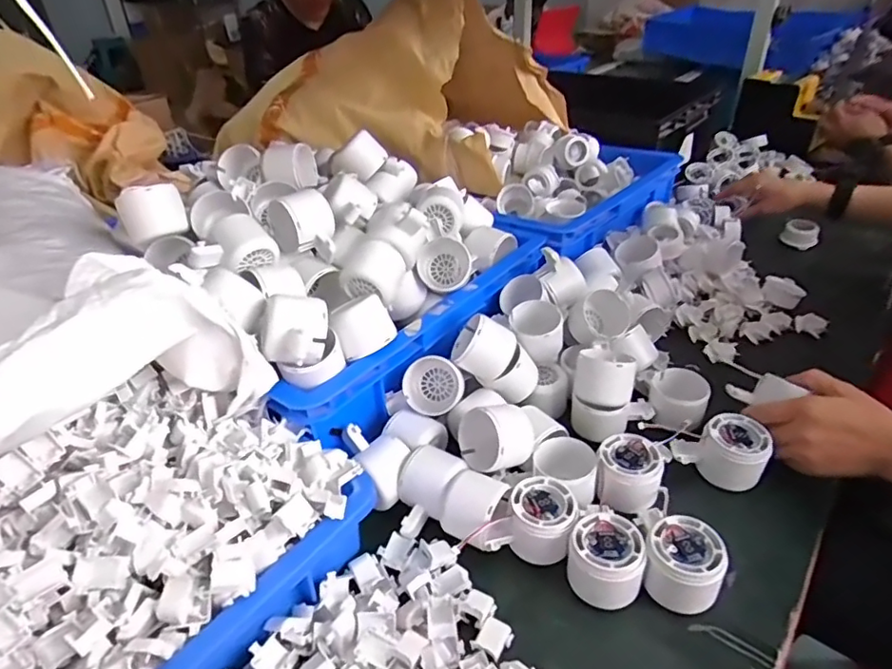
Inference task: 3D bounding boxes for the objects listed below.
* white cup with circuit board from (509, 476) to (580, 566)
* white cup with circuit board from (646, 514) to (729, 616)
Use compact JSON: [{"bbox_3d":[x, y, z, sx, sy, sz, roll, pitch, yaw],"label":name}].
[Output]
[{"bbox_3d":[0.084,0.161,0.498,0.055,0.045,0.056,-2,34,2],"label":"white cup with circuit board"},{"bbox_3d":[0.187,0.187,0.456,0.056,0.050,0.064,12,37,21],"label":"white cup with circuit board"}]

